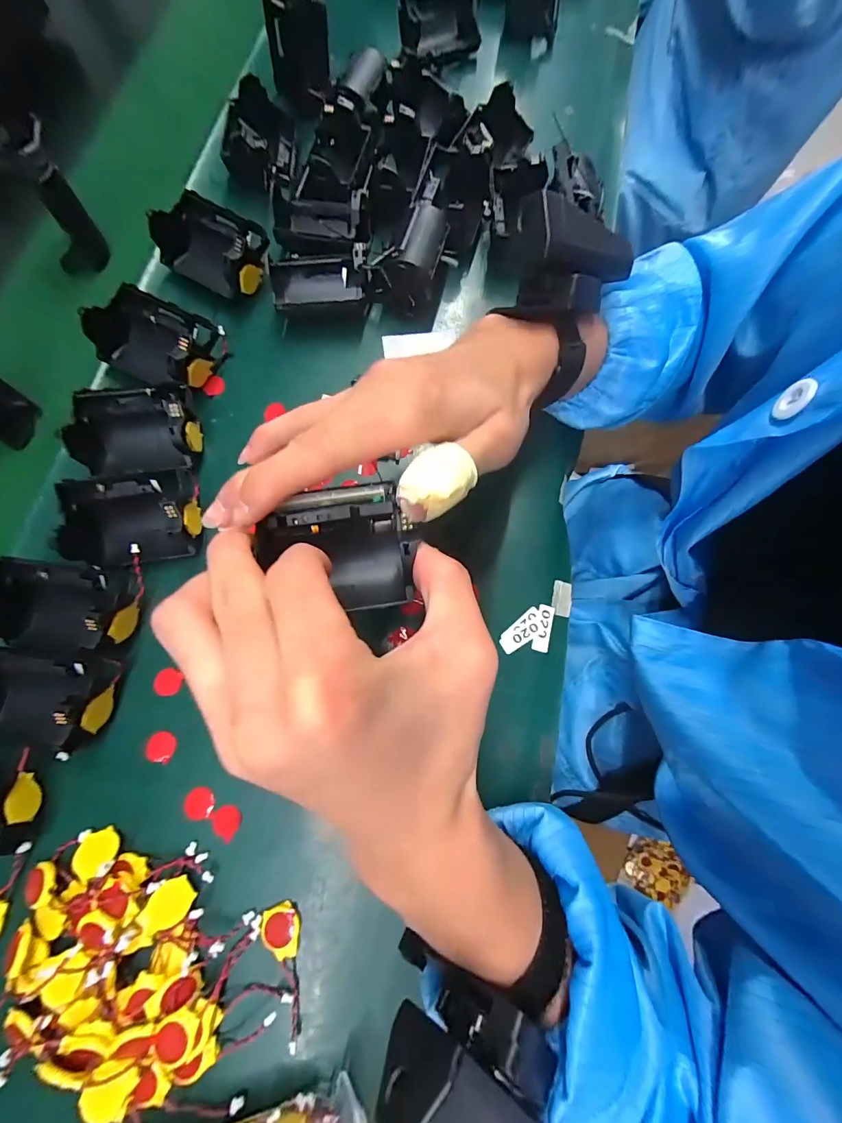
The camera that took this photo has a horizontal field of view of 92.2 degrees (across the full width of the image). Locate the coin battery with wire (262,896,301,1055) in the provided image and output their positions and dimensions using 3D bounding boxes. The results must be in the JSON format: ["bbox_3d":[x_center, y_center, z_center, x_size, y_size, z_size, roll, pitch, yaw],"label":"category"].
[{"bbox_3d":[-0.070,0.213,0.210,0.019,0.005,0.060,-15,76,-4],"label":"coin battery with wire"}]

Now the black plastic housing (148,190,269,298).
[{"bbox_3d":[-0.156,-0.237,0.309,0.074,0.041,0.049,25,77,7],"label":"black plastic housing"}]

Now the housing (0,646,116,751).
[{"bbox_3d":[-0.213,0.076,0.224,0.072,0.037,0.051,7,75,2],"label":"housing"}]

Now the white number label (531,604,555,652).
[{"bbox_3d":[0.080,0.043,0.263,0.010,0.004,0.030,15,76,4],"label":"white number label"}]

